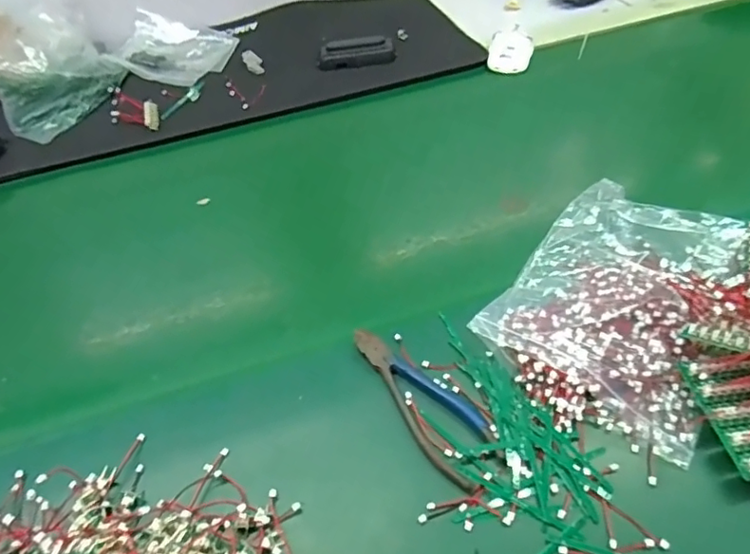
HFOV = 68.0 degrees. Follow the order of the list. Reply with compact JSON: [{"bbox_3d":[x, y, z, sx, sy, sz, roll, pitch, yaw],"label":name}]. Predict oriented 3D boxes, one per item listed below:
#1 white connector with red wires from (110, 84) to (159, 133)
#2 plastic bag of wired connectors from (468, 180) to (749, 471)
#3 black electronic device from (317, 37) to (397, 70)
[{"bbox_3d":[-0.323,-0.224,0.742,0.058,0.023,0.110,-20,49,-11],"label":"white connector with red wires"},{"bbox_3d":[0.201,0.010,0.459,0.159,0.029,0.253,22,54,24],"label":"plastic bag of wired connectors"},{"bbox_3d":[-0.026,-0.317,0.789,0.108,0.026,0.042,-10,48,-2],"label":"black electronic device"}]

